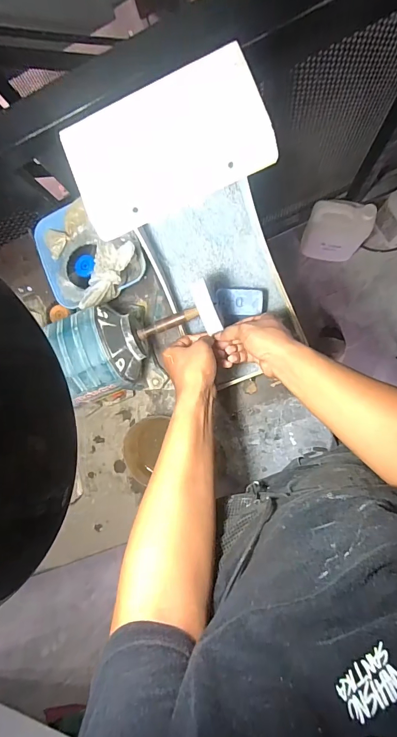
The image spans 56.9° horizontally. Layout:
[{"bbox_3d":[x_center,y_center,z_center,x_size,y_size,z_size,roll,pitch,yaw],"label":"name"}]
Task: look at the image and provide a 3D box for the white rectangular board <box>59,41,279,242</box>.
[{"bbox_3d":[-0.032,-0.217,0.358,0.188,0.022,0.112,-23,86,7],"label":"white rectangular board"}]

